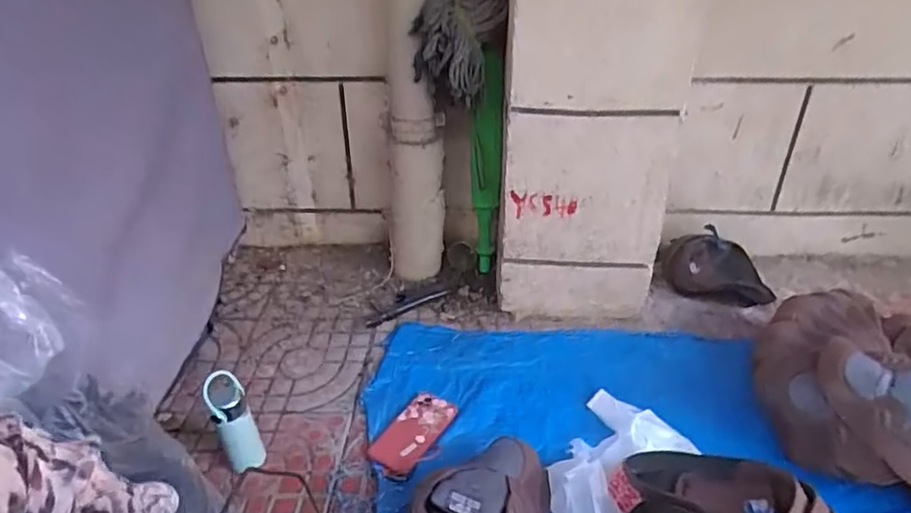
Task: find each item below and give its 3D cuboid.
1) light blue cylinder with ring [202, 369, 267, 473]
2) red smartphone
[{"bbox_3d":[-0.326,0.250,0.866,0.057,0.168,0.041,-25,12,-33],"label":"light blue cylinder with ring"},{"bbox_3d":[-0.066,0.283,0.948,0.079,0.010,0.163,22,35,25],"label":"red smartphone"}]

